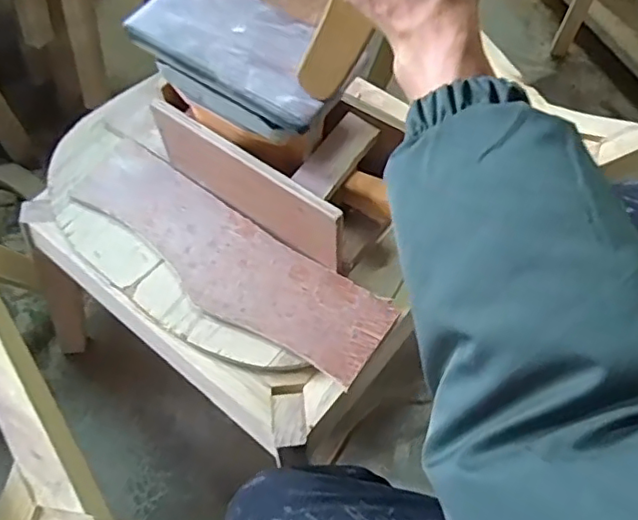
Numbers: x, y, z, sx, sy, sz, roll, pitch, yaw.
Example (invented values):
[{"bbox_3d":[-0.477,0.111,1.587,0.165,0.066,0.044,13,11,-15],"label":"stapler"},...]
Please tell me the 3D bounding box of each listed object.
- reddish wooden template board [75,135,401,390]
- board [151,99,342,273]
[{"bbox_3d":[-0.111,-0.009,0.651,0.404,0.010,0.112,33,66,18],"label":"reddish wooden template board"},{"bbox_3d":[-0.080,-0.080,0.628,0.249,0.108,0.015,32,66,17],"label":"board"}]

